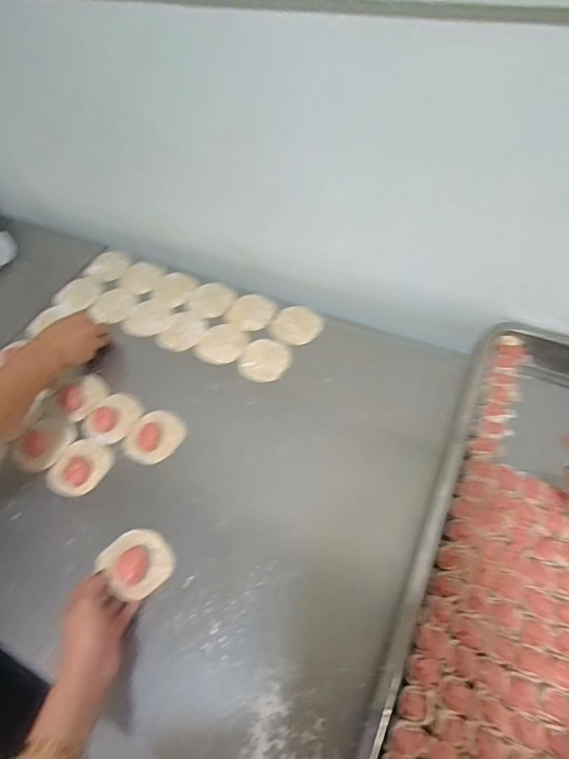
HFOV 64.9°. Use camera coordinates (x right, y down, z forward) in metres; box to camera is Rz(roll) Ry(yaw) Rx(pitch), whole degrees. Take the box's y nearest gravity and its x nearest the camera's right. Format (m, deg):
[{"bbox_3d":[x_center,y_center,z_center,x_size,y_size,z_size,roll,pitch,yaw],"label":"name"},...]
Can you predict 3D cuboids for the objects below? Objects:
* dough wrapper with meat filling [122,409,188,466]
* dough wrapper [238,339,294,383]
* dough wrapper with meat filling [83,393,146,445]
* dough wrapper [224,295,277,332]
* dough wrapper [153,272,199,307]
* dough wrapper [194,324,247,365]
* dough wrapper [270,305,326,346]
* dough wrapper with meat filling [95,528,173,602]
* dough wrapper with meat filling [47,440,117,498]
[{"bbox_3d":[-0.190,0.082,0.654,0.074,0.011,0.086,28,63,20],"label":"dough wrapper with meat filling"},{"bbox_3d":[-0.032,-0.031,0.715,0.079,0.004,0.082,-2,57,3],"label":"dough wrapper"},{"bbox_3d":[-0.259,0.059,0.678,0.071,0.014,0.088,39,67,25],"label":"dough wrapper with meat filling"},{"bbox_3d":[-0.056,-0.113,0.759,0.072,0.010,0.072,-2,57,3],"label":"dough wrapper"},{"bbox_3d":[-0.202,-0.165,0.821,0.072,0.015,0.072,-2,57,3],"label":"dough wrapper"},{"bbox_3d":[-0.104,-0.059,0.740,0.078,0.009,0.085,-2,57,3],"label":"dough wrapper"},{"bbox_3d":[0.020,-0.092,0.752,0.084,0.004,0.083,-2,57,3],"label":"dough wrapper"},{"bbox_3d":[-0.173,0.217,0.536,0.074,0.012,0.074,-30,76,-39],"label":"dough wrapper with meat filling"},{"bbox_3d":[-0.296,0.123,0.638,0.079,0.017,0.083,-2,57,3],"label":"dough wrapper with meat filling"}]

